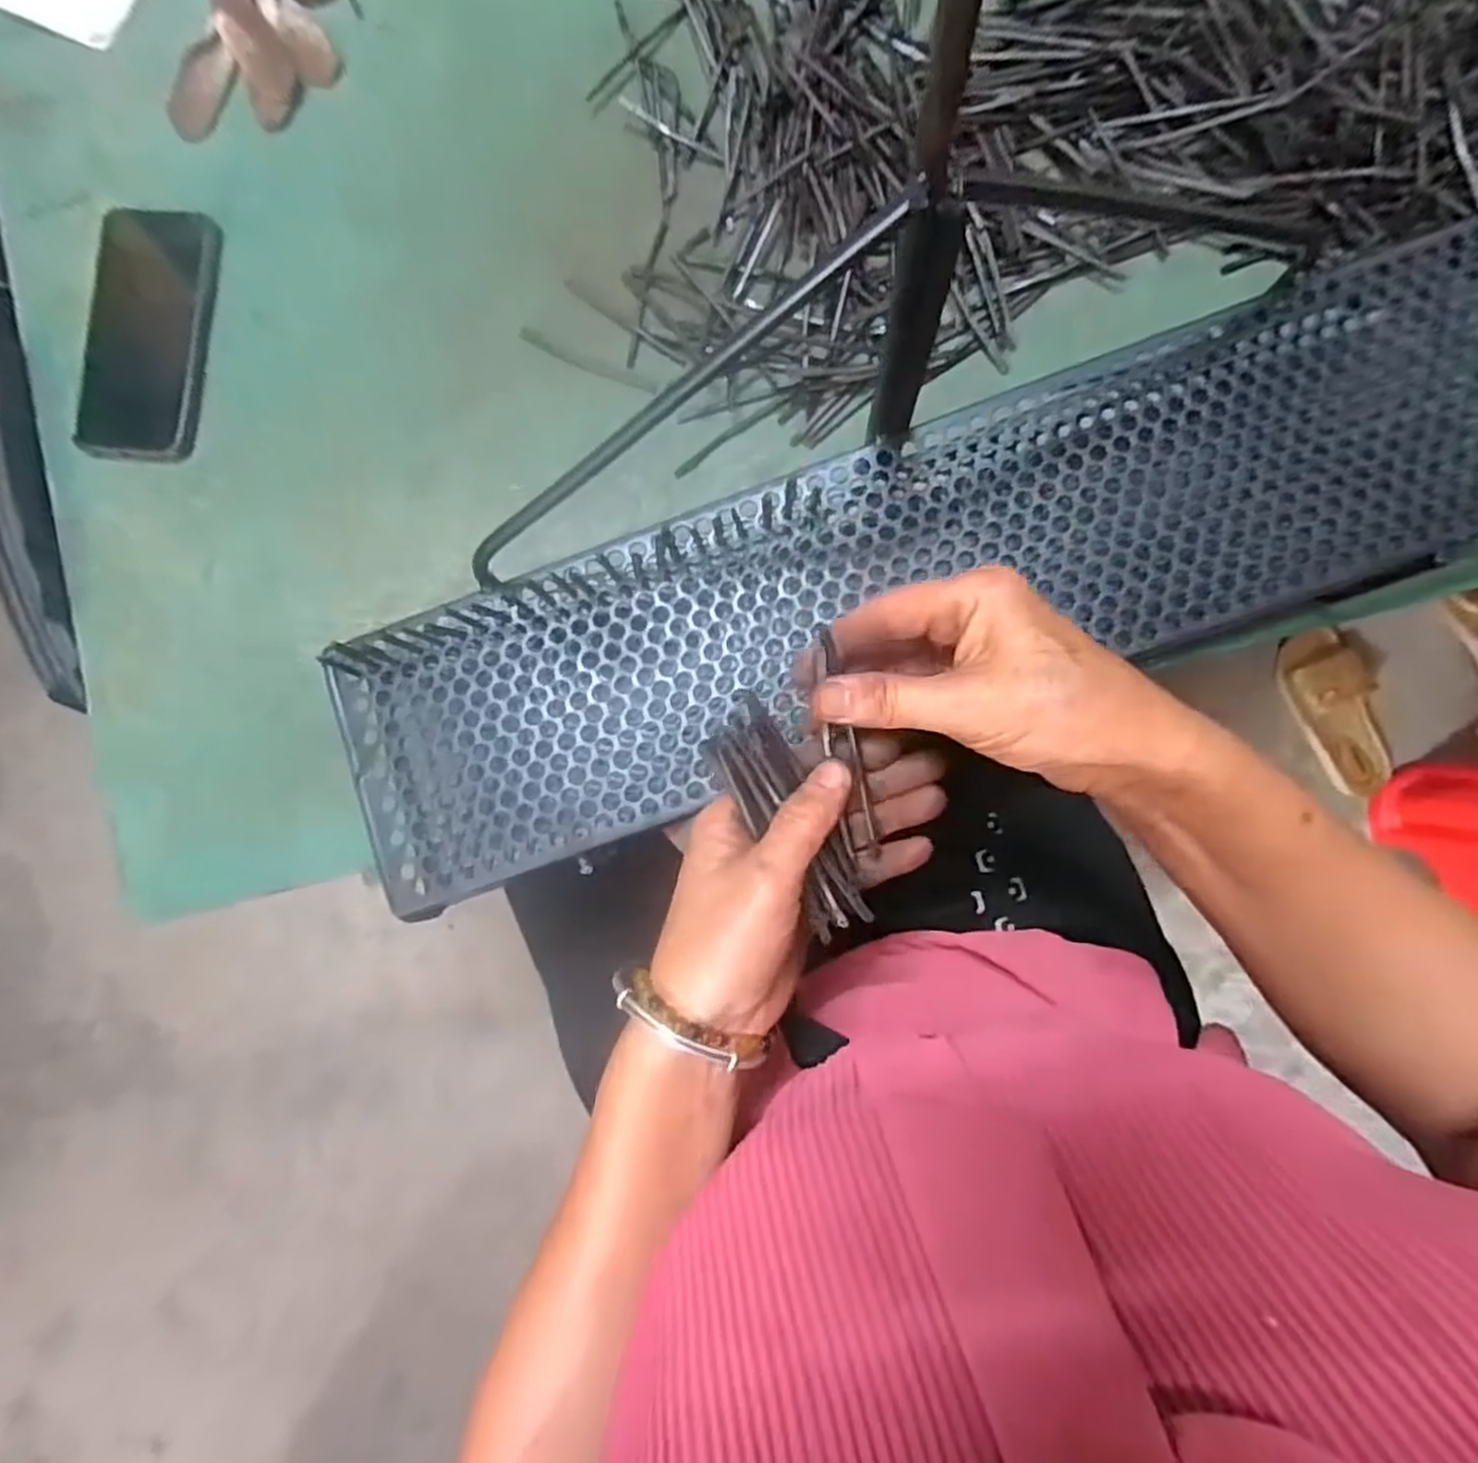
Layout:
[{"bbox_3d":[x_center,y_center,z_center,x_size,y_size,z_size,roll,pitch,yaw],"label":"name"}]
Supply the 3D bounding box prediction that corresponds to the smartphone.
[{"bbox_3d":[-0.382,-0.260,0.475,0.084,0.008,0.166,4,88,4],"label":"smartphone"}]

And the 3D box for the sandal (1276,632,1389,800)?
[{"bbox_3d":[0.787,-0.028,0.965,0.102,0.056,0.224,-21,85,3],"label":"sandal"}]

